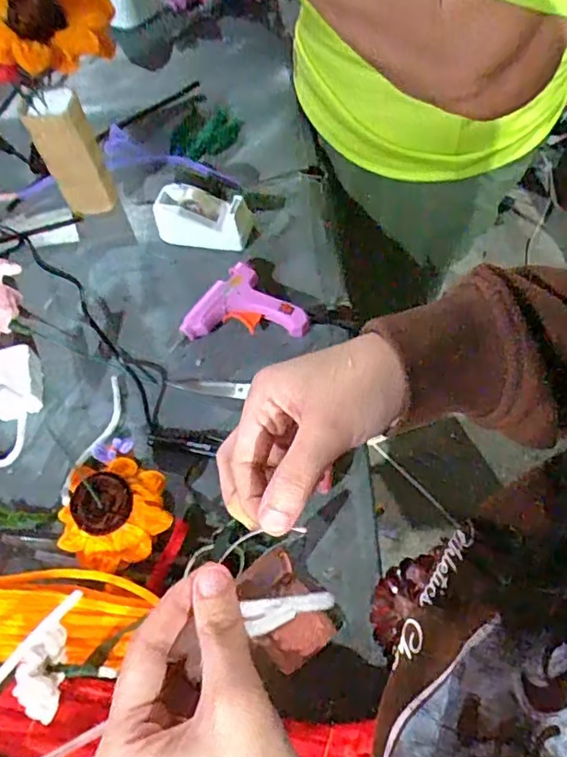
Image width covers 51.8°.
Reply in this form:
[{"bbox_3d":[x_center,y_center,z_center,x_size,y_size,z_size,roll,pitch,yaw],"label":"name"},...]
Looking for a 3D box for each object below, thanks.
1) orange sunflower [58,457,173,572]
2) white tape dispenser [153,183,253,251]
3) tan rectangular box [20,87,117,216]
[{"bbox_3d":[-0.151,0.110,0.501,0.090,0.046,0.094,-1,60,2],"label":"orange sunflower"},{"bbox_3d":[-0.087,-0.173,0.637,0.105,0.045,0.049,9,61,8],"label":"white tape dispenser"},{"bbox_3d":[-0.227,-0.237,0.627,0.058,0.141,0.024,-24,62,-11],"label":"tan rectangular box"}]

